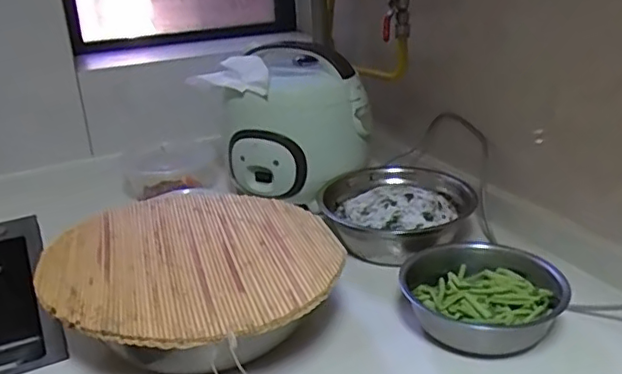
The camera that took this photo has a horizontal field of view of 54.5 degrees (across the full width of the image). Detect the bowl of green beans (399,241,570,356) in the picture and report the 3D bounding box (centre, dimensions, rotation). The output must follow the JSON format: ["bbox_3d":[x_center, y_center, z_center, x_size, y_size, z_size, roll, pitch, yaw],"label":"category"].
[{"bbox_3d":[0.200,0.122,0.716,0.173,0.069,0.159,-2,23,1],"label":"bowl of green beans"}]

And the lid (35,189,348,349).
[{"bbox_3d":[-0.139,0.078,0.709,0.319,0.014,0.342,-2,23,1],"label":"lid"}]

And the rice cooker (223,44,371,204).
[{"bbox_3d":[-0.021,-0.119,1.034,0.231,0.196,0.221,-3,23,0],"label":"rice cooker"}]

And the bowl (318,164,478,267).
[{"bbox_3d":[0.124,0.030,0.917,0.210,0.091,0.221,-2,23,1],"label":"bowl"}]

